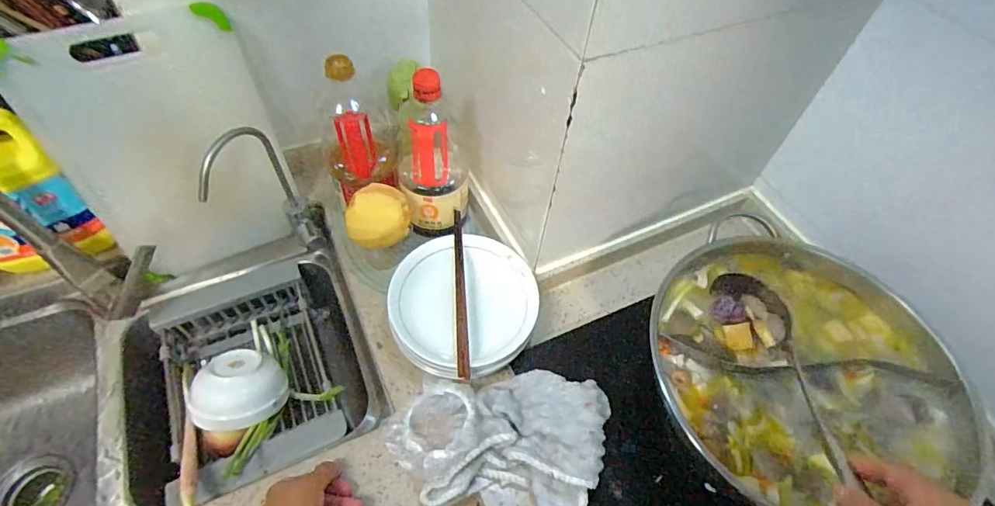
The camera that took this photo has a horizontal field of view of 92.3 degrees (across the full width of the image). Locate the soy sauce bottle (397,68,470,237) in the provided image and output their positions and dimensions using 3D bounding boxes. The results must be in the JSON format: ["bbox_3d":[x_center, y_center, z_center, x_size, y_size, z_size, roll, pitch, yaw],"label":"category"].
[{"bbox_3d":[-0.093,-0.138,0.683,0.104,0.237,0.103,-2,55,-6],"label":"soy sauce bottle"}]

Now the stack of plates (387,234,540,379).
[{"bbox_3d":[-0.042,0.074,0.648,0.190,0.065,0.198,39,61,21],"label":"stack of plates"}]

